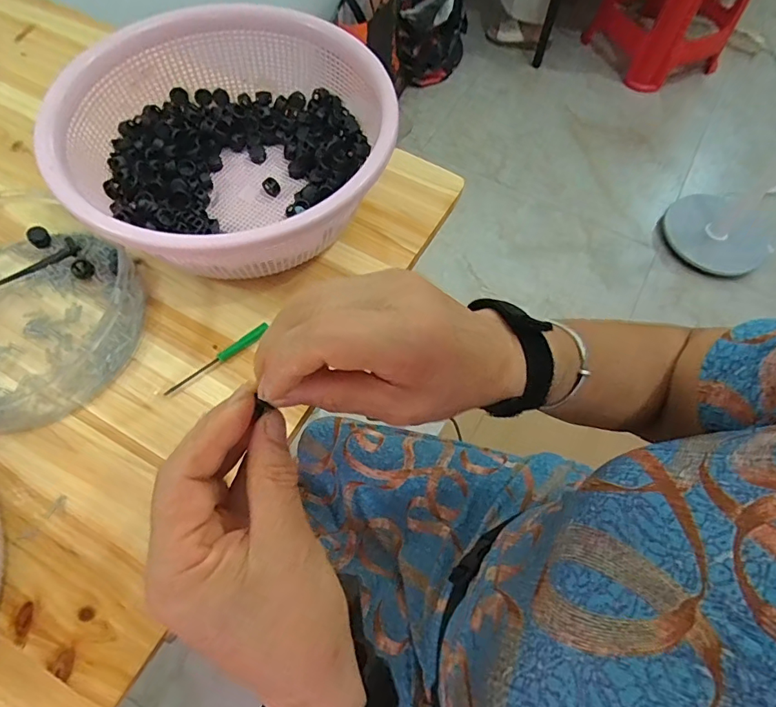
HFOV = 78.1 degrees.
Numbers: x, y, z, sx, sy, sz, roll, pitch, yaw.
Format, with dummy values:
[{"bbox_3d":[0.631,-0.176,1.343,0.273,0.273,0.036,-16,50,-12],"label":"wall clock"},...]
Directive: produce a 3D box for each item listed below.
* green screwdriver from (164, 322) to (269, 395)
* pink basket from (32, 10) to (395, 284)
[{"bbox_3d":[-0.142,0.004,0.400,0.096,0.007,0.012,-36,70,-17],"label":"green screwdriver"},{"bbox_3d":[-0.139,-0.184,0.439,0.271,0.112,0.262,0,64,-1],"label":"pink basket"}]

